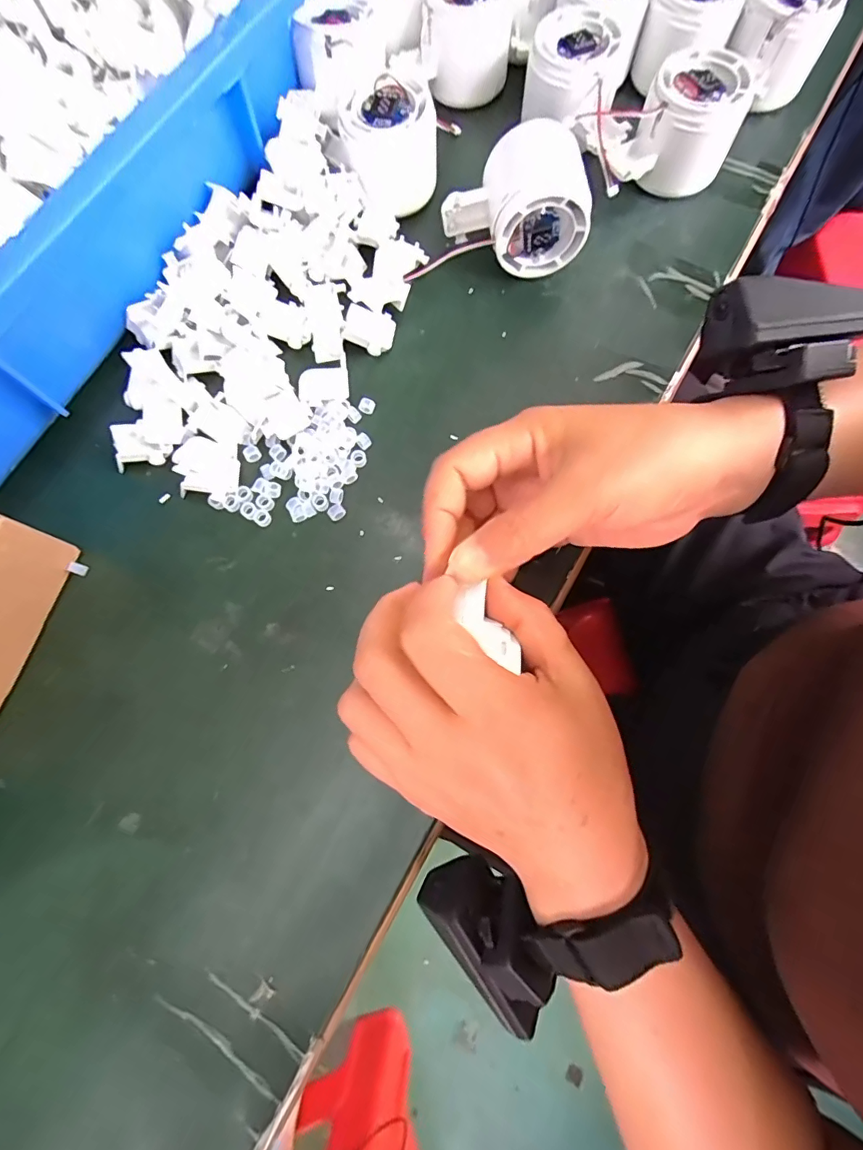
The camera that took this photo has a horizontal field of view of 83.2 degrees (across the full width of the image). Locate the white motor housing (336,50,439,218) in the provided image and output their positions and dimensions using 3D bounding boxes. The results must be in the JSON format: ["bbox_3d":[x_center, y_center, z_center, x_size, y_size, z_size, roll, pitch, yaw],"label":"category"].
[{"bbox_3d":[-0.025,-0.268,0.303,0.056,0.049,0.055,-3,76,0],"label":"white motor housing"}]

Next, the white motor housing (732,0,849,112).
[{"bbox_3d":[0.231,-0.355,0.328,0.055,0.057,0.058,0,76,1],"label":"white motor housing"}]

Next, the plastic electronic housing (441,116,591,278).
[{"bbox_3d":[0.050,-0.222,0.293,0.080,0.054,0.054,-5,76,0],"label":"plastic electronic housing"}]

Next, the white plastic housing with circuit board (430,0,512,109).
[{"bbox_3d":[0.025,-0.362,0.329,0.057,0.050,0.053,1,76,2],"label":"white plastic housing with circuit board"}]

